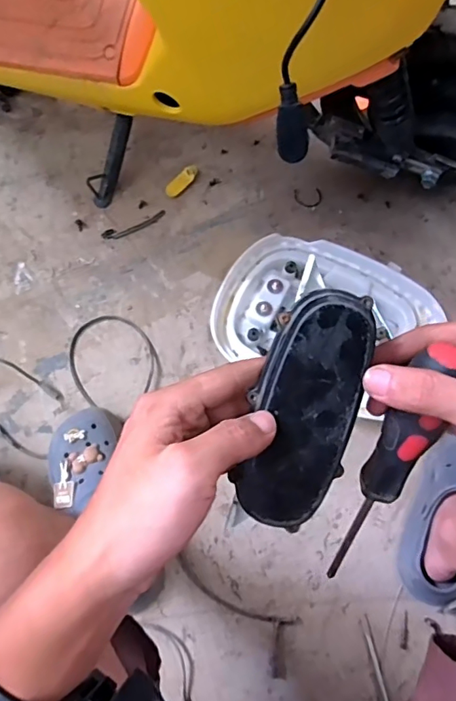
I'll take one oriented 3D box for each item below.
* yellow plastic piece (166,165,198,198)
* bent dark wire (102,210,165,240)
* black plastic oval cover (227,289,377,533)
[{"bbox_3d":[-0.082,-0.308,0.914,0.026,0.018,0.076,38,72,11],"label":"yellow plastic piece"},{"bbox_3d":[-0.164,-0.219,0.884,0.117,0.004,0.022,-23,72,-11],"label":"bent dark wire"},{"bbox_3d":[0.040,0.032,0.260,0.051,0.011,0.125,15,98,3],"label":"black plastic oval cover"}]

